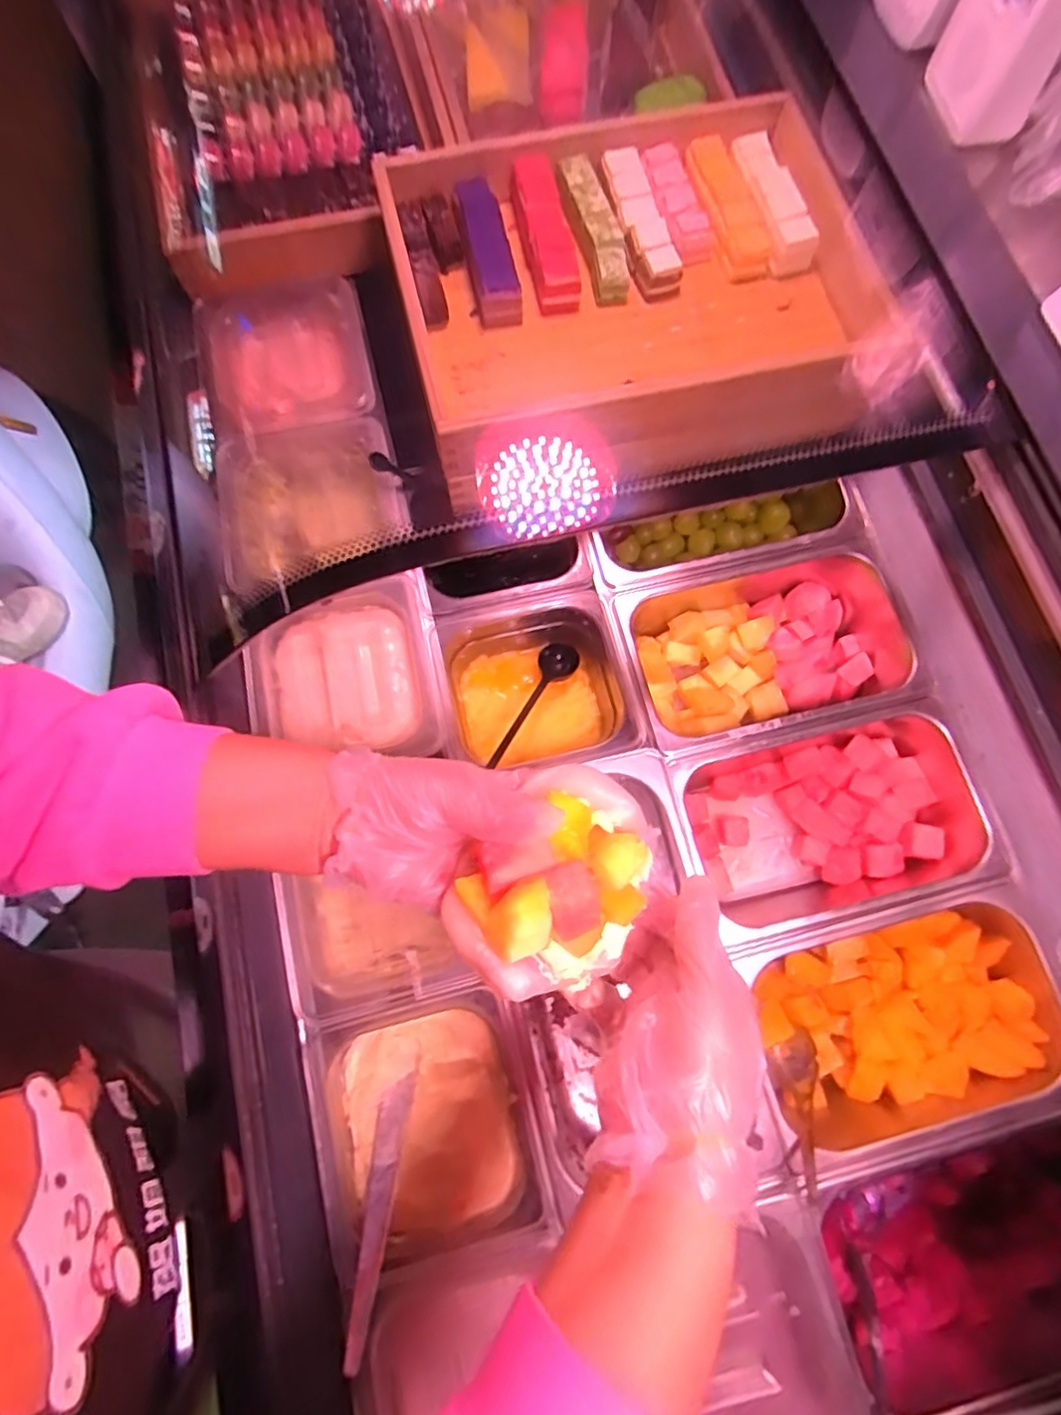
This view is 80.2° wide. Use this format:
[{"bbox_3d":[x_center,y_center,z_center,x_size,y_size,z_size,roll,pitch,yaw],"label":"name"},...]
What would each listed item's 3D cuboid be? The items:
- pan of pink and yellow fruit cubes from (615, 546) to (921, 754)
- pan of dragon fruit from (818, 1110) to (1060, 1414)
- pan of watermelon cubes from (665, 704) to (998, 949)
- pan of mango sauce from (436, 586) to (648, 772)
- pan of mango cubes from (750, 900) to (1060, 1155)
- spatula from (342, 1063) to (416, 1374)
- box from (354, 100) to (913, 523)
[{"bbox_3d":[0.235,-0.056,0.609,0.285,0.087,0.155,-13,76,-4],"label":"pan of pink and yellow fruit cubes"},{"bbox_3d":[0.345,0.407,0.482,0.251,0.087,0.168,-17,76,-5],"label":"pan of dragon fruit"},{"bbox_3d":[0.261,0.104,0.576,0.263,0.089,0.155,-13,76,-4],"label":"pan of watermelon cubes"},{"bbox_3d":[0.005,-0.014,0.599,0.168,0.096,0.152,-11,76,-4],"label":"pan of mango sauce"},{"bbox_3d":[0.304,0.250,0.532,0.235,0.086,0.151,-19,76,-6],"label":"pan of mango cubes"},{"bbox_3d":[-0.111,0.364,0.458,0.022,0.009,0.166,5,52,0],"label":"spatula"},{"bbox_3d":[0.089,-0.377,0.587,0.403,0.101,0.332,-14,76,-5],"label":"box"}]

